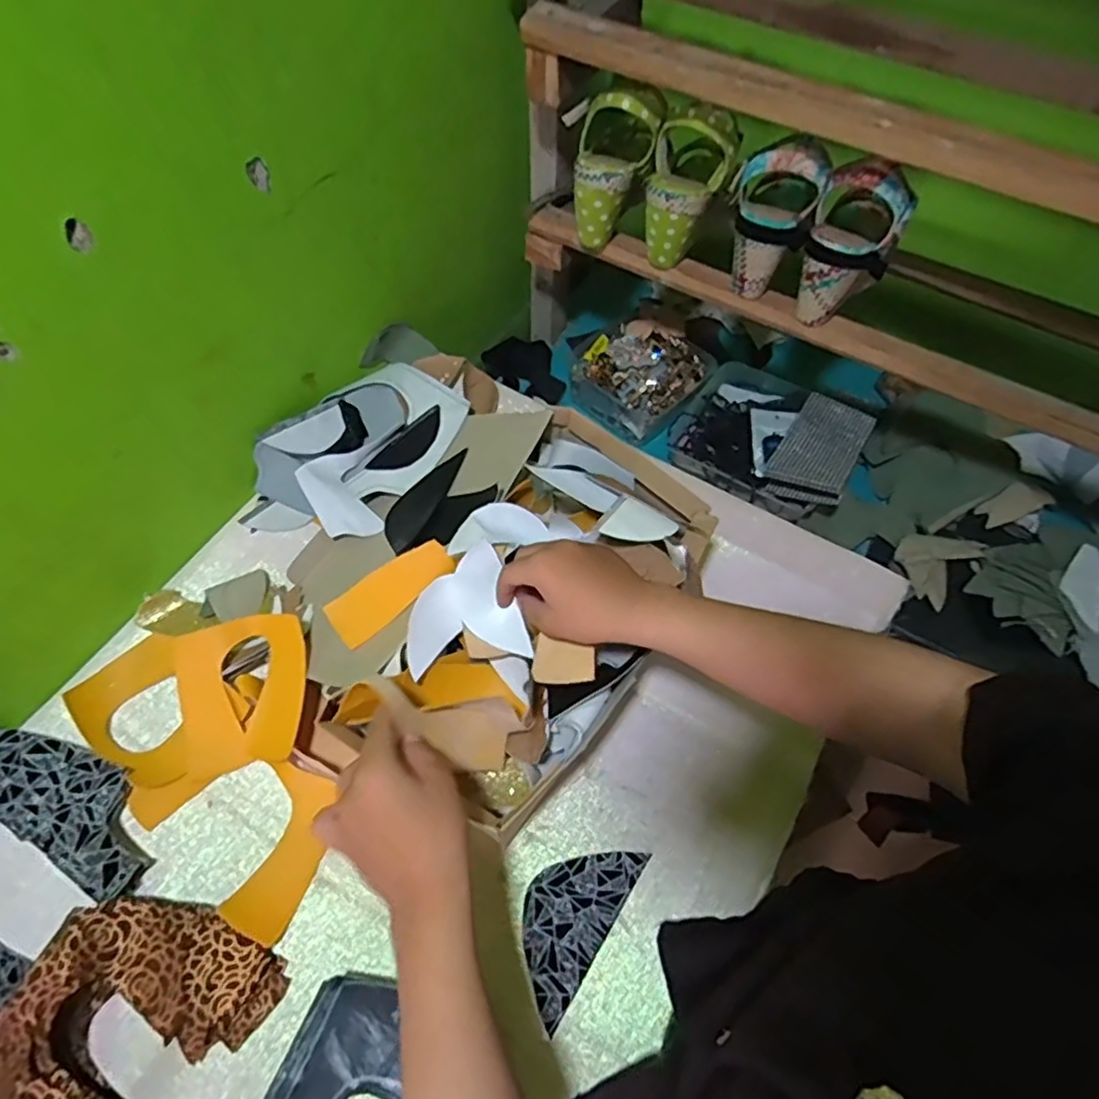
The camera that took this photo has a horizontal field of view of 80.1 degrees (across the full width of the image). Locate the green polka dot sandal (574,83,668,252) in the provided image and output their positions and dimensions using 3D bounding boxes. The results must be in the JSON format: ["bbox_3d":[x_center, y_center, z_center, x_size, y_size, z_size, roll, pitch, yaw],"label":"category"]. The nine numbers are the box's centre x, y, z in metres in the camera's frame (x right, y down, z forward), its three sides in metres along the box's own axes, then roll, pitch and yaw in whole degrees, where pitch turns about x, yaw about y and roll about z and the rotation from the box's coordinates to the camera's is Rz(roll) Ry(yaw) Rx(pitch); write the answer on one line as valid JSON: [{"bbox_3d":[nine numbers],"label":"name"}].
[{"bbox_3d":[0.057,-0.398,0.679,0.080,0.152,0.070,30,25,15],"label":"green polka dot sandal"}]

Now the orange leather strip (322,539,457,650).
[{"bbox_3d":[-0.129,0.034,0.530,0.111,0.008,0.045,-35,69,1],"label":"orange leather strip"}]

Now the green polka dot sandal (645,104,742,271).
[{"bbox_3d":[0.129,-0.363,0.659,0.076,0.145,0.064,31,32,15],"label":"green polka dot sandal"}]

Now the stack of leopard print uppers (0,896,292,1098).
[{"bbox_3d":[-0.294,0.326,0.440,0.141,0.042,0.177,32,63,16],"label":"stack of leopard print uppers"}]

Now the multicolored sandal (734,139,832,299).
[{"bbox_3d":[0.219,-0.330,0.648,0.079,0.128,0.092,19,60,9],"label":"multicolored sandal"}]

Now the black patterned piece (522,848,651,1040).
[{"bbox_3d":[0.015,0.282,0.508,0.066,0.006,0.131,31,62,15],"label":"black patterned piece"}]

